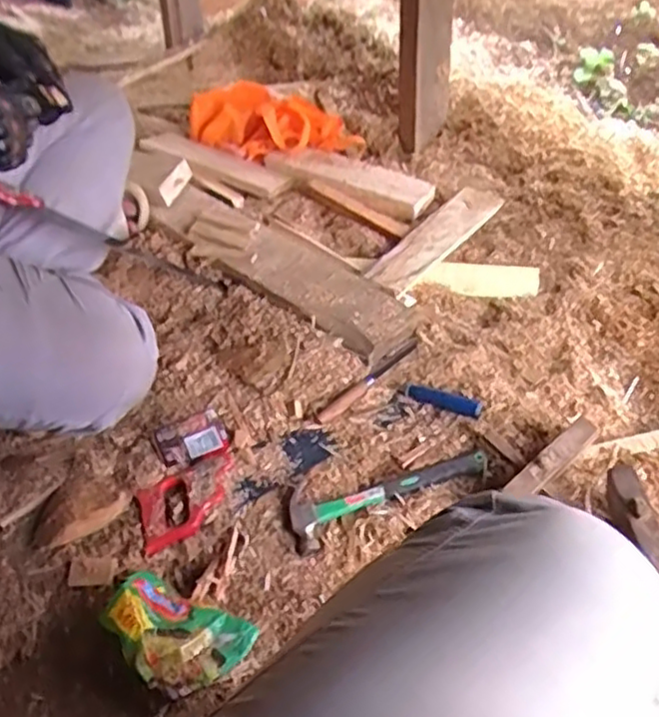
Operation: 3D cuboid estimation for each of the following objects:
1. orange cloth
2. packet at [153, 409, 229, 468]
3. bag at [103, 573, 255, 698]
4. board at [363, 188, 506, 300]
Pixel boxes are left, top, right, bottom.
[{"bbox_3d":[-0.108,-0.508,1.467,0.366,0.090,0.182,24,54,22],"label":"orange cloth"},{"bbox_3d":[-0.191,0.112,0.966,0.092,0.012,0.078,-23,51,-16],"label":"packet"},{"bbox_3d":[-0.172,0.295,0.750,0.148,0.071,0.108,18,52,18],"label":"bag"},{"bbox_3d":[0.189,-0.220,1.243,0.085,0.037,0.359,30,57,26],"label":"board"}]

